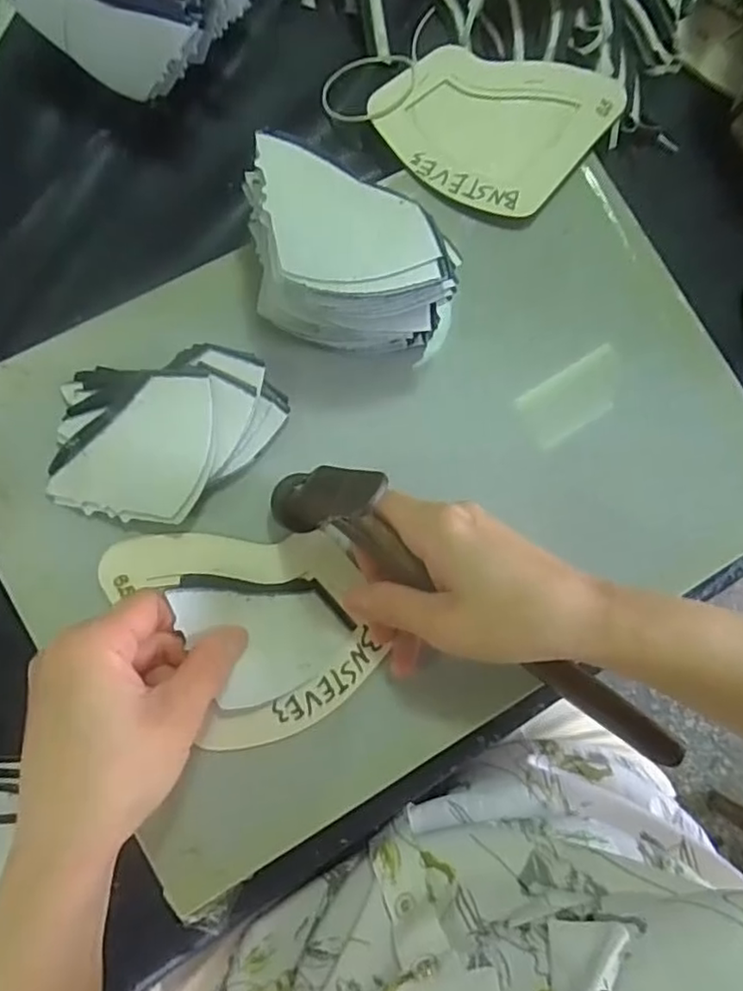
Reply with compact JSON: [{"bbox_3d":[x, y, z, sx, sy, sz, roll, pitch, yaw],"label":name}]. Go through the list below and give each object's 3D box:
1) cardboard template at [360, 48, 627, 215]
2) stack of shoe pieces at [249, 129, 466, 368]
[{"bbox_3d":[0.073,-0.226,0.383,0.114,0.005,0.125,39,78,5],"label":"cardboard template"},{"bbox_3d":[-0.015,-0.110,0.324,0.111,0.075,0.063,22,81,-3],"label":"stack of shoe pieces"}]

